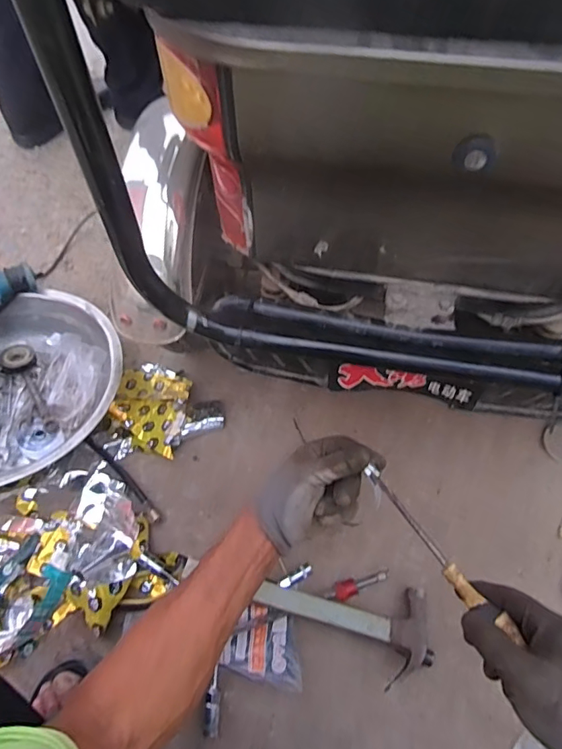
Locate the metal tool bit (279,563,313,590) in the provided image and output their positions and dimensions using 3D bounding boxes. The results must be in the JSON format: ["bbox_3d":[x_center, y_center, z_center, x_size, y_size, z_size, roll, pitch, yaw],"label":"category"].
[{"bbox_3d":[0.021,0.281,0.662,0.050,0.011,0.015,-32,65,-14],"label":"metal tool bit"}]

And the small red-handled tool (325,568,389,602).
[{"bbox_3d":[0.107,0.296,0.669,0.093,0.018,0.025,-21,62,-9],"label":"small red-handled tool"}]

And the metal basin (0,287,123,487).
[{"bbox_3d":[-0.427,0.027,0.743,0.351,0.143,0.329,-1,61,2],"label":"metal basin"}]

